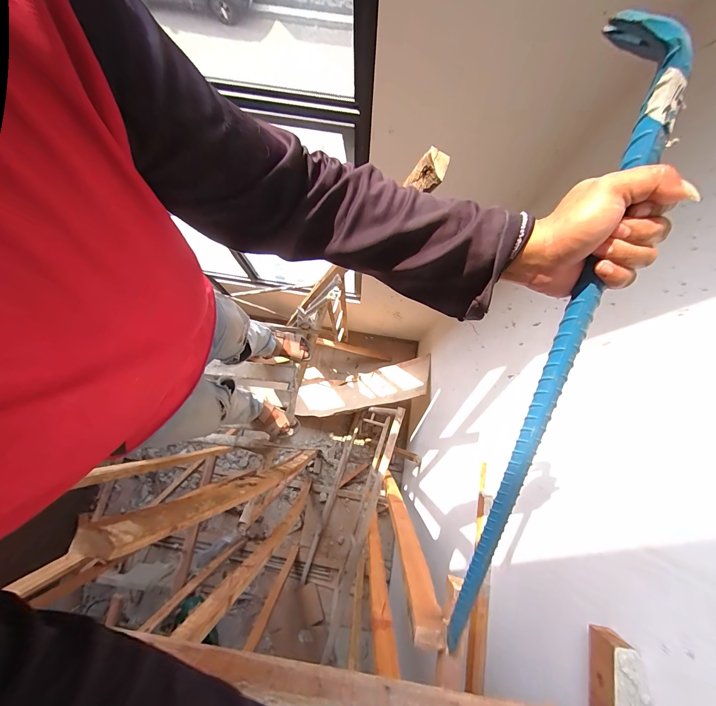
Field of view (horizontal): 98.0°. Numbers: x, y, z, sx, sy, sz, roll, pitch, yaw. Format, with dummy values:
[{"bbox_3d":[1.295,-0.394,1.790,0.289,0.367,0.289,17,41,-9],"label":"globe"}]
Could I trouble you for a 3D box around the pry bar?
[{"bbox_3d":[0.173,0.102,0.346,0.050,0.028,0.706,6,113,0],"label":"pry bar"}]

